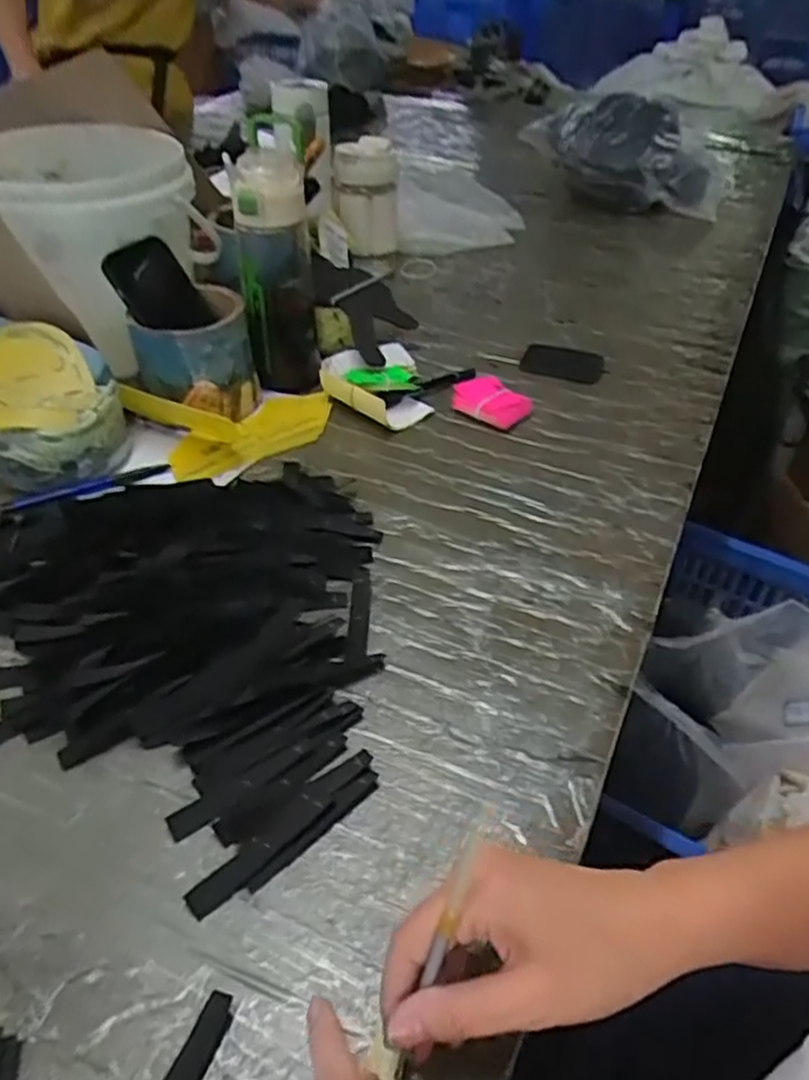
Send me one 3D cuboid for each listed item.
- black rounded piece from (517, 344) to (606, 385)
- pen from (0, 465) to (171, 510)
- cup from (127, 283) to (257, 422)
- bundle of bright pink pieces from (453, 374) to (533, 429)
[{"bbox_3d":[0.174,-0.194,0.816,0.088,0.007,0.074,14,42,14],"label":"black rounded piece"},{"bbox_3d":[-0.270,-0.047,0.633,0.135,0.007,0.016,-20,45,-23],"label":"pen"},{"bbox_3d":[-0.196,-0.170,0.704,0.106,0.098,0.092,-22,46,-25],"label":"cup"},{"bbox_3d":[0.086,-0.141,0.740,0.079,0.018,0.054,31,49,30],"label":"bundle of bright pink pieces"}]

